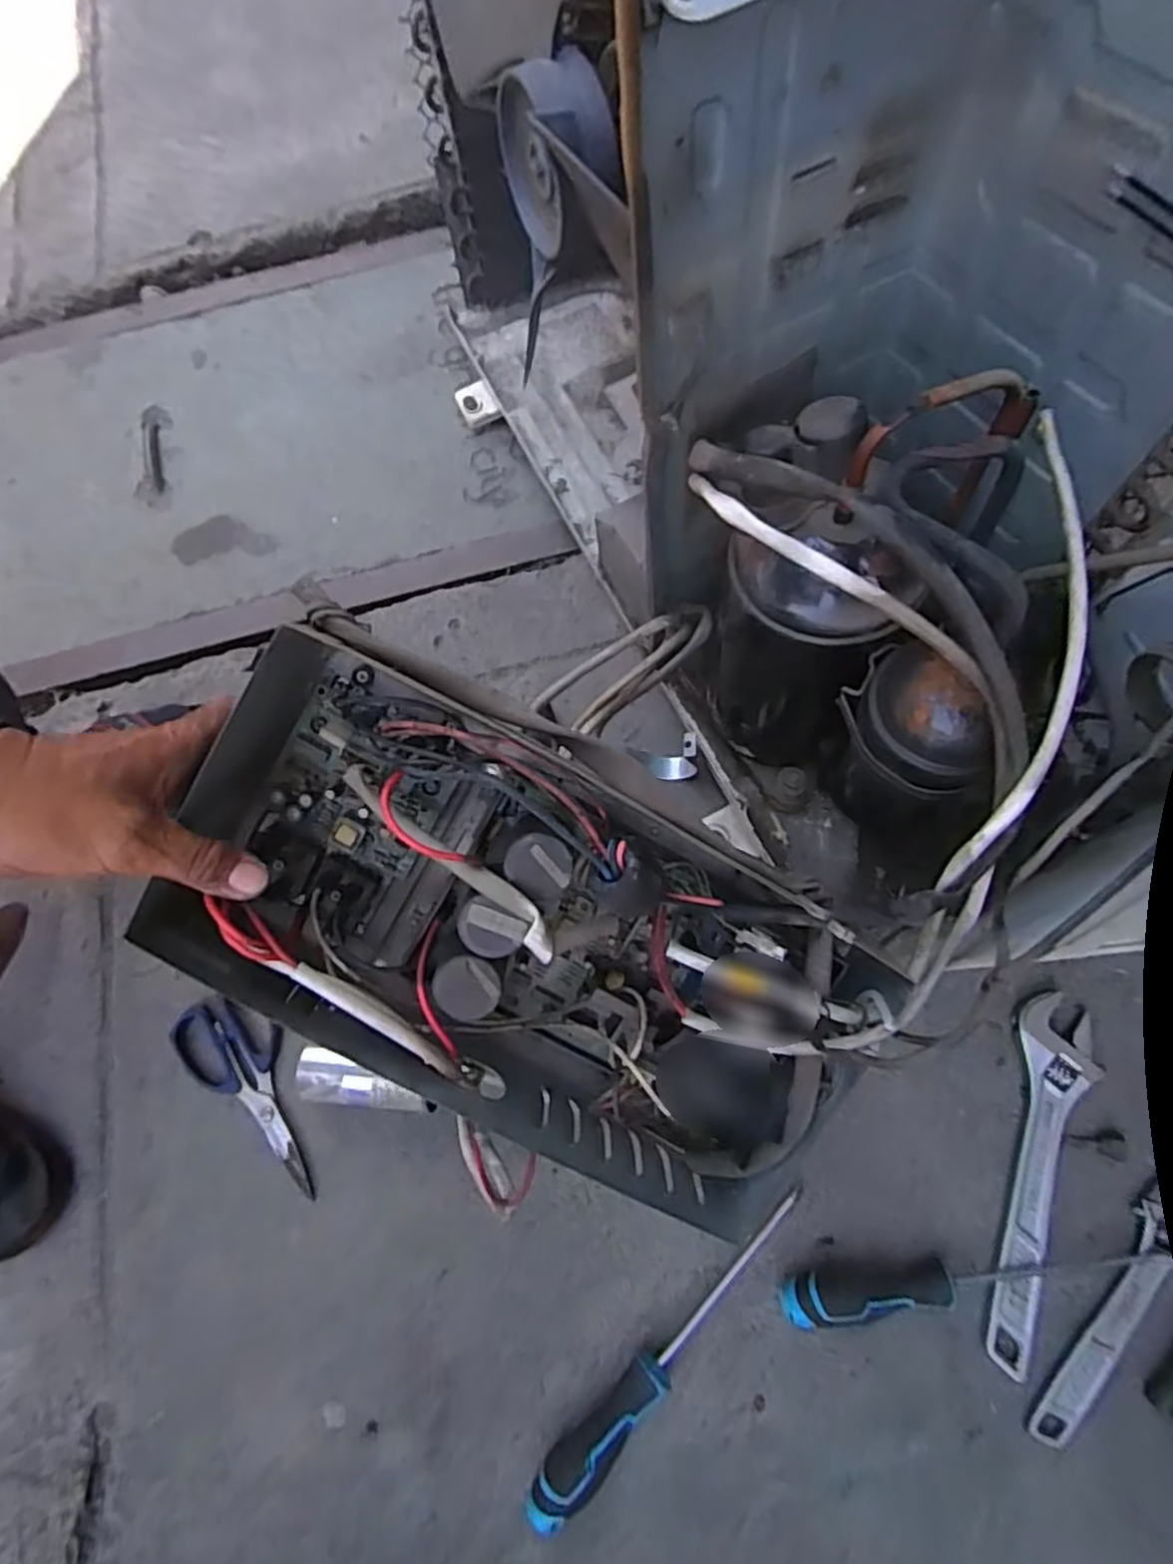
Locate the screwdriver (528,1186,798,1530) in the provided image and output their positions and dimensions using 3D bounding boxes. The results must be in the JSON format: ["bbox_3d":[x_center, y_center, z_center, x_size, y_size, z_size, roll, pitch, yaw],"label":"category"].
[{"bbox_3d":[0.059,0.378,0.496,0.254,0.040,0.028,-40,76,-13],"label":"screwdriver"}]

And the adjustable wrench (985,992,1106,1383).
[{"bbox_3d":[0.316,0.274,0.529,0.053,0.015,0.246,19,72,6],"label":"adjustable wrench"}]

